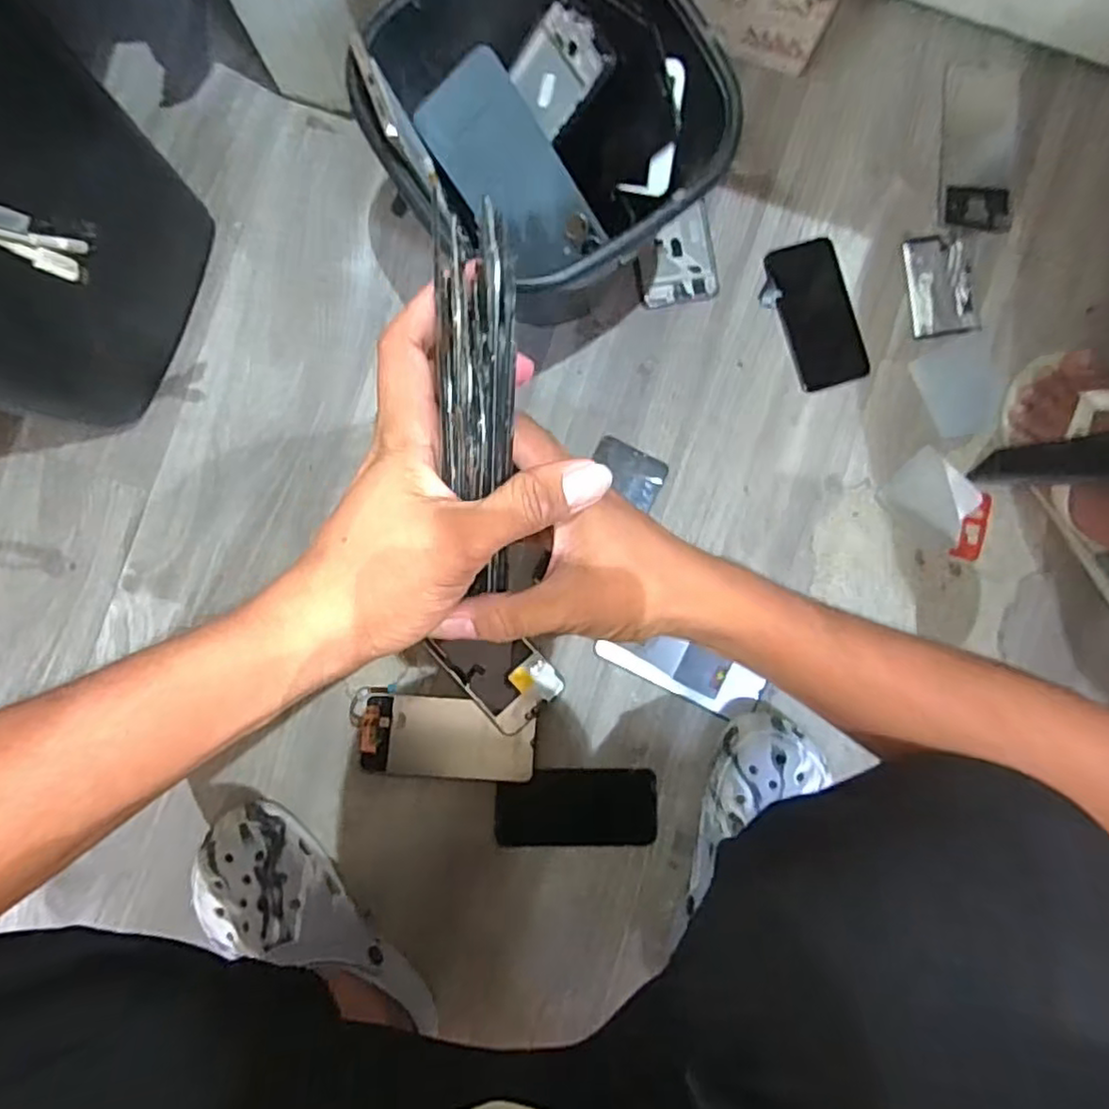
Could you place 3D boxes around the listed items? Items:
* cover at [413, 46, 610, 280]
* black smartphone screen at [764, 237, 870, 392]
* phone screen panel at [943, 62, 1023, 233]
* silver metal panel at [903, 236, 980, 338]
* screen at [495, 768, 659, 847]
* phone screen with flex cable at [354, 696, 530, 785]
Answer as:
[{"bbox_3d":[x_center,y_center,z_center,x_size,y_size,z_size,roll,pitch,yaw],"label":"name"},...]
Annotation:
[{"bbox_3d":[-0.032,-0.277,0.485,0.073,0.006,0.147,-27,114,26],"label":"cover"},{"bbox_3d":[0.251,-0.229,0.631,0.072,0.013,0.138,-17,89,-1],"label":"black smartphone screen"},{"bbox_3d":[0.407,-0.387,0.626,0.073,0.009,0.157,0,89,-1],"label":"phone screen panel"},{"bbox_3d":[0.364,-0.253,0.622,0.061,0.008,0.092,-9,89,-1],"label":"silver metal panel"},{"bbox_3d":[0.021,0.232,0.603,0.145,0.006,0.070,1,89,-1],"label":"screen"},{"bbox_3d":[-0.096,0.167,0.597,0.154,0.007,0.070,3,88,1],"label":"phone screen with flex cable"}]

